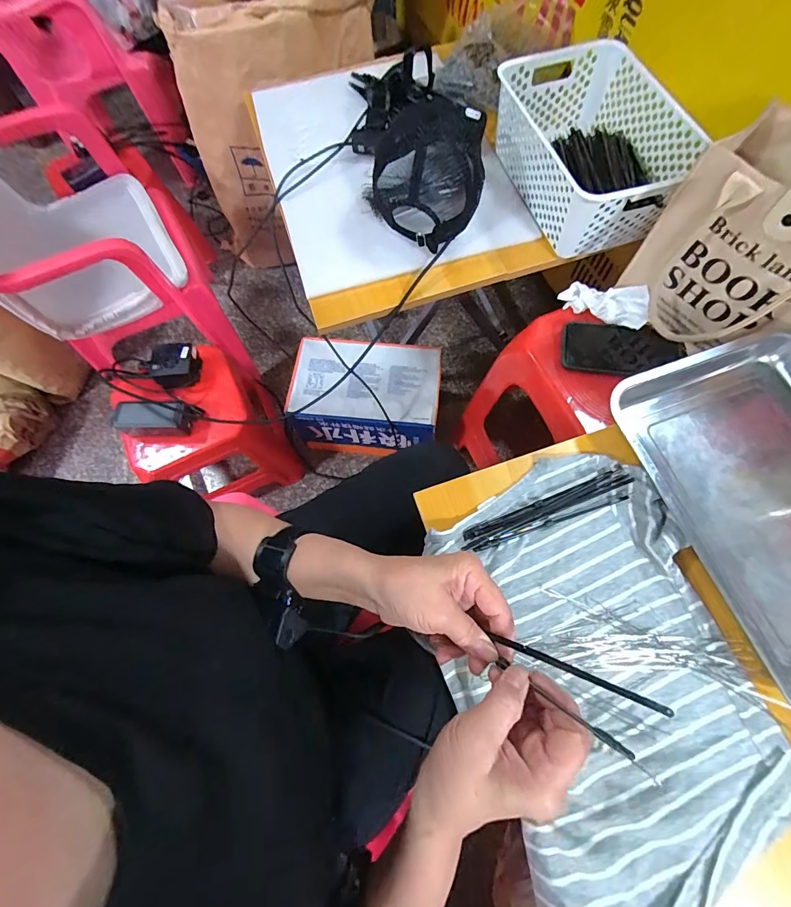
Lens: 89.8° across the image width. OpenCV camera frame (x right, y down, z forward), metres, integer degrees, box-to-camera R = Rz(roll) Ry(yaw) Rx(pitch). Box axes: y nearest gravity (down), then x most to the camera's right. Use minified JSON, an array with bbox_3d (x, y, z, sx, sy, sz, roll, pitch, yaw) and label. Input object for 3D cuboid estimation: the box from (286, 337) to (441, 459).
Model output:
[{"bbox_3d":[-0.068,-0.127,0.983,0.335,0.207,0.214,3,71,3],"label":"box"}]

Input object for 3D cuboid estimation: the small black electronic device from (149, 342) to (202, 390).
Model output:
[{"bbox_3d":[-0.442,-0.177,0.800,0.095,0.037,0.087,-12,70,-2],"label":"small black electronic device"}]

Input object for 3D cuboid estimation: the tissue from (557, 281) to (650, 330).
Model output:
[{"bbox_3d":[0.313,-0.230,0.593,0.122,0.029,0.063,23,73,10],"label":"tissue"}]

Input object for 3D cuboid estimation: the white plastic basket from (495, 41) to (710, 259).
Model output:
[{"bbox_3d":[0.296,-0.458,0.601,0.206,0.104,0.307,-19,71,-5],"label":"white plastic basket"}]

